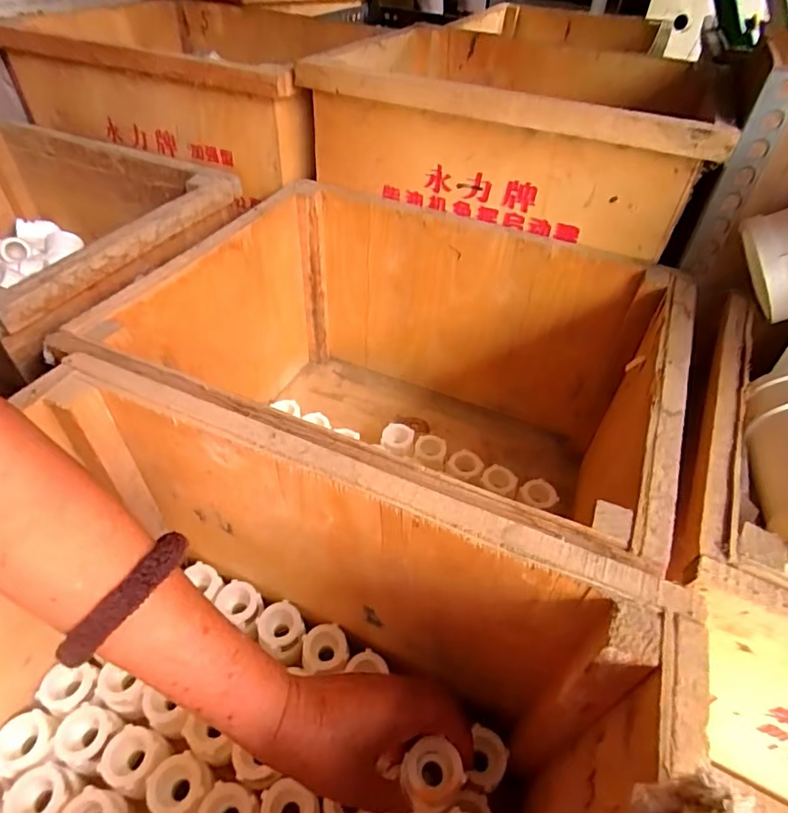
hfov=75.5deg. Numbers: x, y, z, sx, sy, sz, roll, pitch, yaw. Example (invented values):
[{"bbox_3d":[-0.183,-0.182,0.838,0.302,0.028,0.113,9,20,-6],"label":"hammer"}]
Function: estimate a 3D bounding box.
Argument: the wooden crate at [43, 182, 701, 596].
[{"bbox_3d":[0.005,0.002,0.496,0.417,0.255,0.349,20,48,15],"label":"wooden crate"}]

